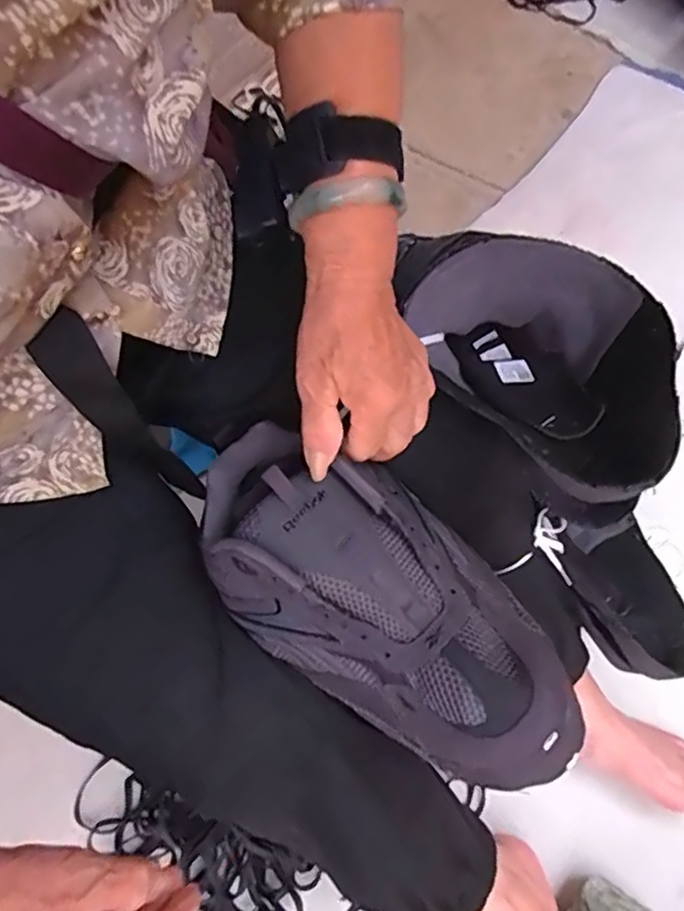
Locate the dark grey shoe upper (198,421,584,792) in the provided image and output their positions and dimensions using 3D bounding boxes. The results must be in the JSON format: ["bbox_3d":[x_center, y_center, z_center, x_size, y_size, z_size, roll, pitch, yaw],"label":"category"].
[{"bbox_3d":[0.024,0.080,0.383,0.261,0.077,0.128,39,70,10],"label":"dark grey shoe upper"}]

